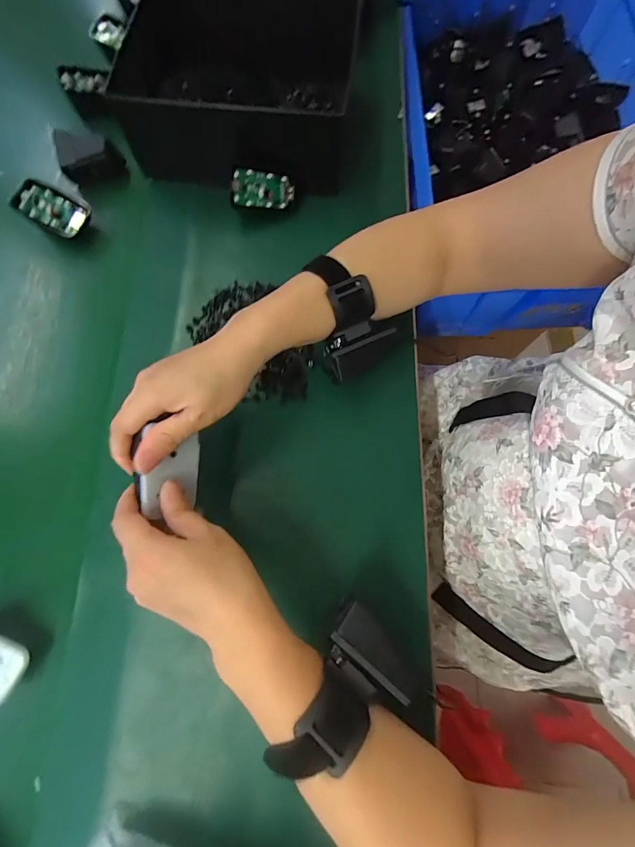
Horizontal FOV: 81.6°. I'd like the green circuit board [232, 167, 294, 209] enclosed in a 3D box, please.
[{"bbox_3d":[-0.059,-0.257,0.405,0.067,0.033,0.005,-6,37,-20],"label":"green circuit board"}]

